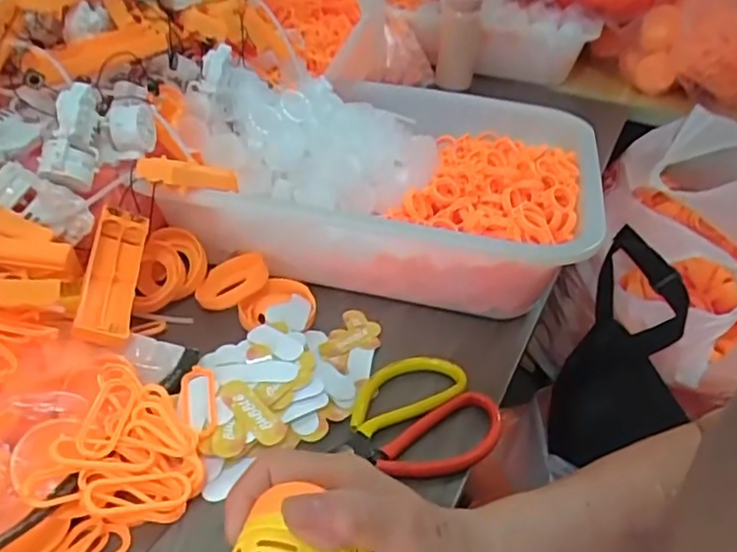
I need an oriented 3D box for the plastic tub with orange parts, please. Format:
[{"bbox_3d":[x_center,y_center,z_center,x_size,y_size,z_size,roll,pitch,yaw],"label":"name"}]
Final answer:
[{"bbox_3d":[0.015,-0.099,0.569,0.352,0.110,0.309,8,35,5],"label":"plastic tub with orange parts"}]

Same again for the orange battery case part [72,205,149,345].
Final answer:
[{"bbox_3d":[-0.177,-0.002,0.434,0.035,0.030,0.113,-1,49,-8],"label":"orange battery case part"}]

